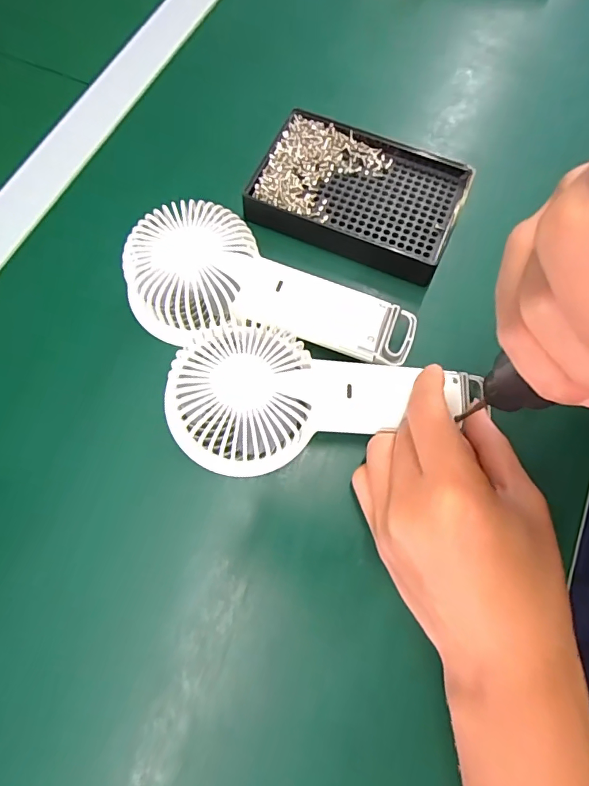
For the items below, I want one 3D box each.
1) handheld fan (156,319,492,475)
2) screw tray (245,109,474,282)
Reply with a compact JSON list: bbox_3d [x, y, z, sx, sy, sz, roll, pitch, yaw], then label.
[{"bbox_3d":[0.016,0.000,0.250,0.175,0.040,0.079,-1,66,-2],"label":"handheld fan"},{"bbox_3d":[0.045,-0.141,0.311,0.135,0.022,0.090,23,71,6],"label":"screw tray"}]

